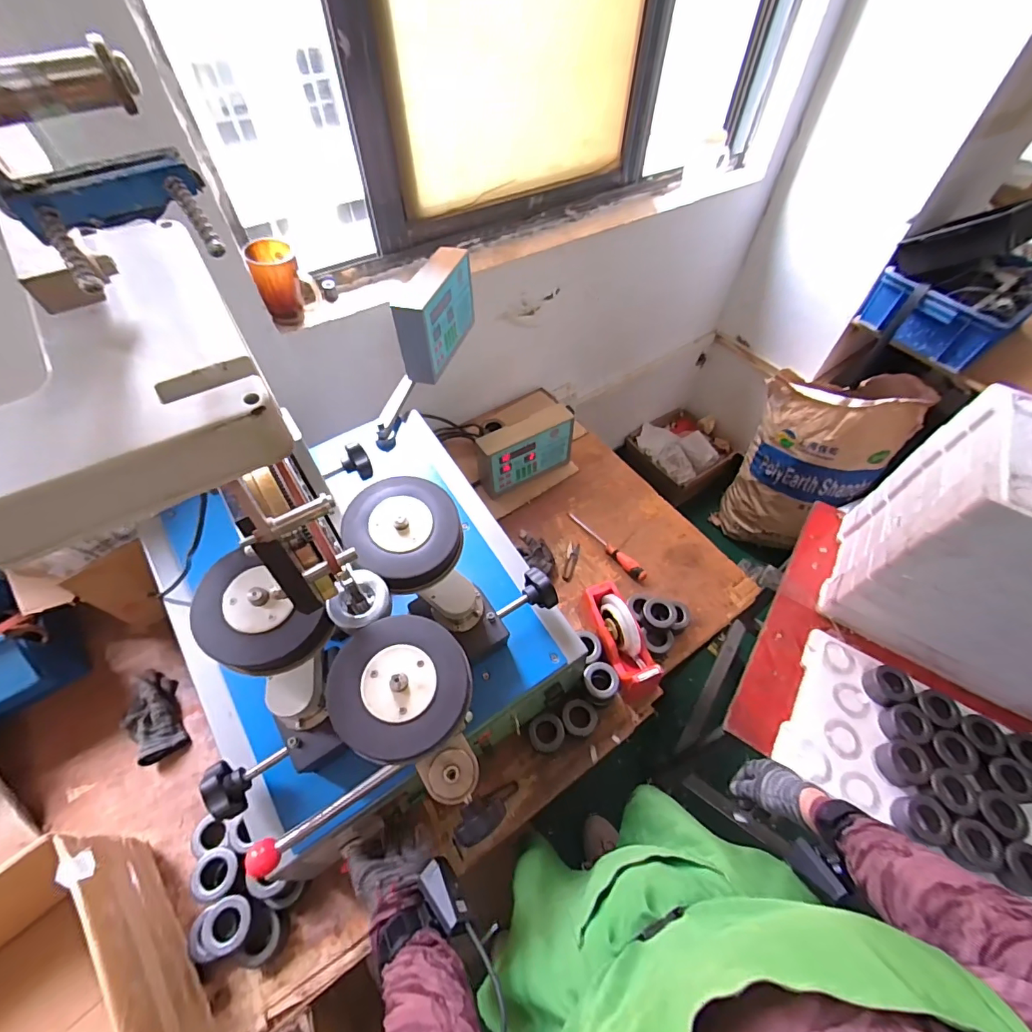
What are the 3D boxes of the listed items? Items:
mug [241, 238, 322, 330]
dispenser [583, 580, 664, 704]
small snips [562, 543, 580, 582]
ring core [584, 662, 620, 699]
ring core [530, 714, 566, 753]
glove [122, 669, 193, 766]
[{"bbox_3d":[-0.405,-0.403,0.811,0.097,0.122,0.079,-25,59,-18],"label":"mug"},{"bbox_3d":[0.188,0.230,0.851,0.081,0.134,0.215,-19,70,-14],"label":"dispenser"},{"bbox_3d":[0.118,0.102,1.010,0.025,0.010,0.097,14,56,9],"label":"small snips"},{"bbox_3d":[0.150,0.283,0.802,0.061,0.021,0.059,1,55,-1],"label":"ring core"},{"bbox_3d":[0.053,0.376,0.800,0.057,0.040,0.057,1,55,-1],"label":"ring core"},{"bbox_3d":[-0.636,0.346,0.808,0.085,0.040,0.157,-32,61,-21],"label":"glove"}]

